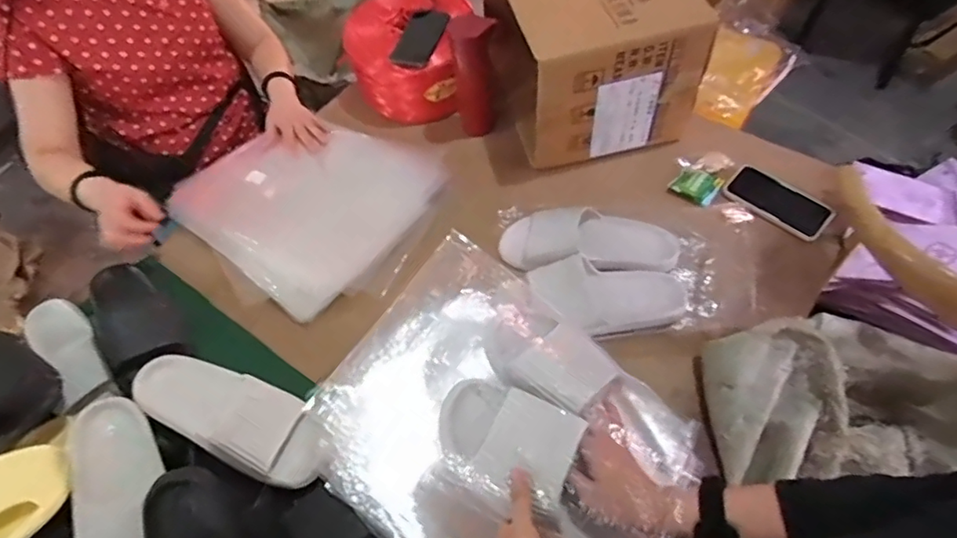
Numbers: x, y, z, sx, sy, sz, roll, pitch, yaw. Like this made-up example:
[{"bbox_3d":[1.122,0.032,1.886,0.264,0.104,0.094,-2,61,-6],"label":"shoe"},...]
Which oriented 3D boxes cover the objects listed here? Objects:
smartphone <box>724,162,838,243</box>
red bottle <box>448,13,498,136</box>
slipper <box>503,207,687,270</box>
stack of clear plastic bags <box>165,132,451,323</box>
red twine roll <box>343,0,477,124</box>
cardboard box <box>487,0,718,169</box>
[{"bbox_3d":[0.500,-0.114,0.923,0.165,0.013,0.094,36,66,25],"label":"smartphone"},{"bbox_3d":[-0.004,-0.340,0.991,0.076,0.222,0.059,16,59,15],"label":"red bottle"},{"bbox_3d":[0.176,-0.048,0.875,0.281,0.058,0.096,3,57,7],"label":"slipper"},{"bbox_3d":[-0.293,-0.142,0.965,0.395,0.070,0.370,31,68,23],"label":"stack of clear plastic bags"},{"bbox_3d":[-0.127,-0.436,1.098,0.219,0.150,0.237,-2,56,3],"label":"red twine roll"},{"bbox_3d":[0.191,-0.418,0.986,0.285,0.233,0.362,-13,56,-4],"label":"cardboard box"}]

